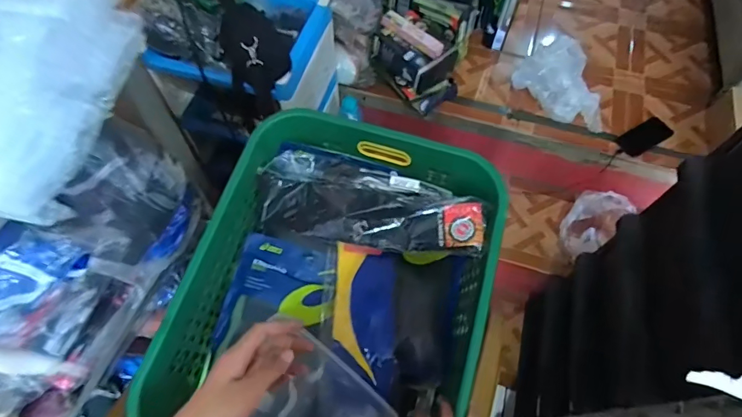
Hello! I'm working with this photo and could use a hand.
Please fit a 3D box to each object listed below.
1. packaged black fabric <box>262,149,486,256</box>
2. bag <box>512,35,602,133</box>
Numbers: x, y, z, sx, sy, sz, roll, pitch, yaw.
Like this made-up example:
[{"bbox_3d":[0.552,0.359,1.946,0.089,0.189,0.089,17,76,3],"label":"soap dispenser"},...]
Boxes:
[{"bbox_3d":[-0.008,-0.001,0.726,0.379,0.069,0.127,18,61,8],"label":"packaged black fabric"},{"bbox_3d":[0.533,-0.340,1.192,0.157,0.124,0.260,-24,64,-15],"label":"bag"}]

